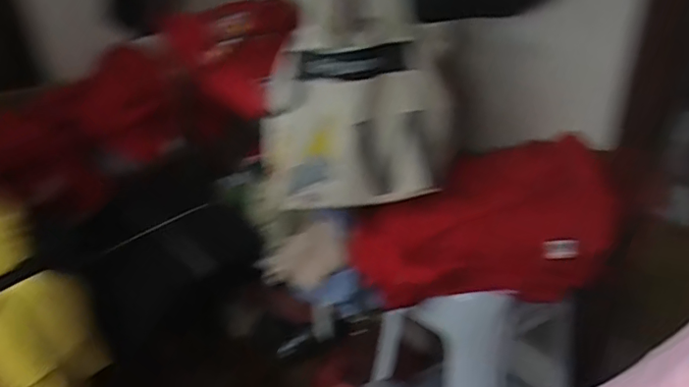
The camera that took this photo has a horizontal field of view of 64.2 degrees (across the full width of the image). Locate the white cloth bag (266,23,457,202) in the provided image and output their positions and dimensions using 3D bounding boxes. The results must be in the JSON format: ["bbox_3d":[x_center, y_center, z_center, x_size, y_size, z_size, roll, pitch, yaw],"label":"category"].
[{"bbox_3d":[0.018,-0.136,0.975,0.332,0.288,0.135,4,31,11],"label":"white cloth bag"}]

